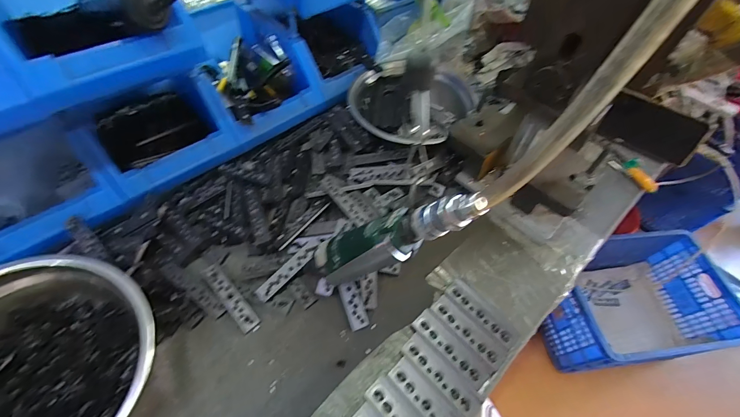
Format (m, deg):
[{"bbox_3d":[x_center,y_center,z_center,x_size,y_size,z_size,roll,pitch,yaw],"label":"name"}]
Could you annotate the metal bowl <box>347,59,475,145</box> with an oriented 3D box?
[{"bbox_3d":[0.059,-0.172,0.533,0.167,0.047,0.178,3,55,-4],"label":"metal bowl"}]

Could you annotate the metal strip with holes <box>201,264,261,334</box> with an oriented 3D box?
[{"bbox_3d":[-0.158,0.099,0.369,0.020,0.004,0.091,-36,70,-26],"label":"metal strip with holes"}]

